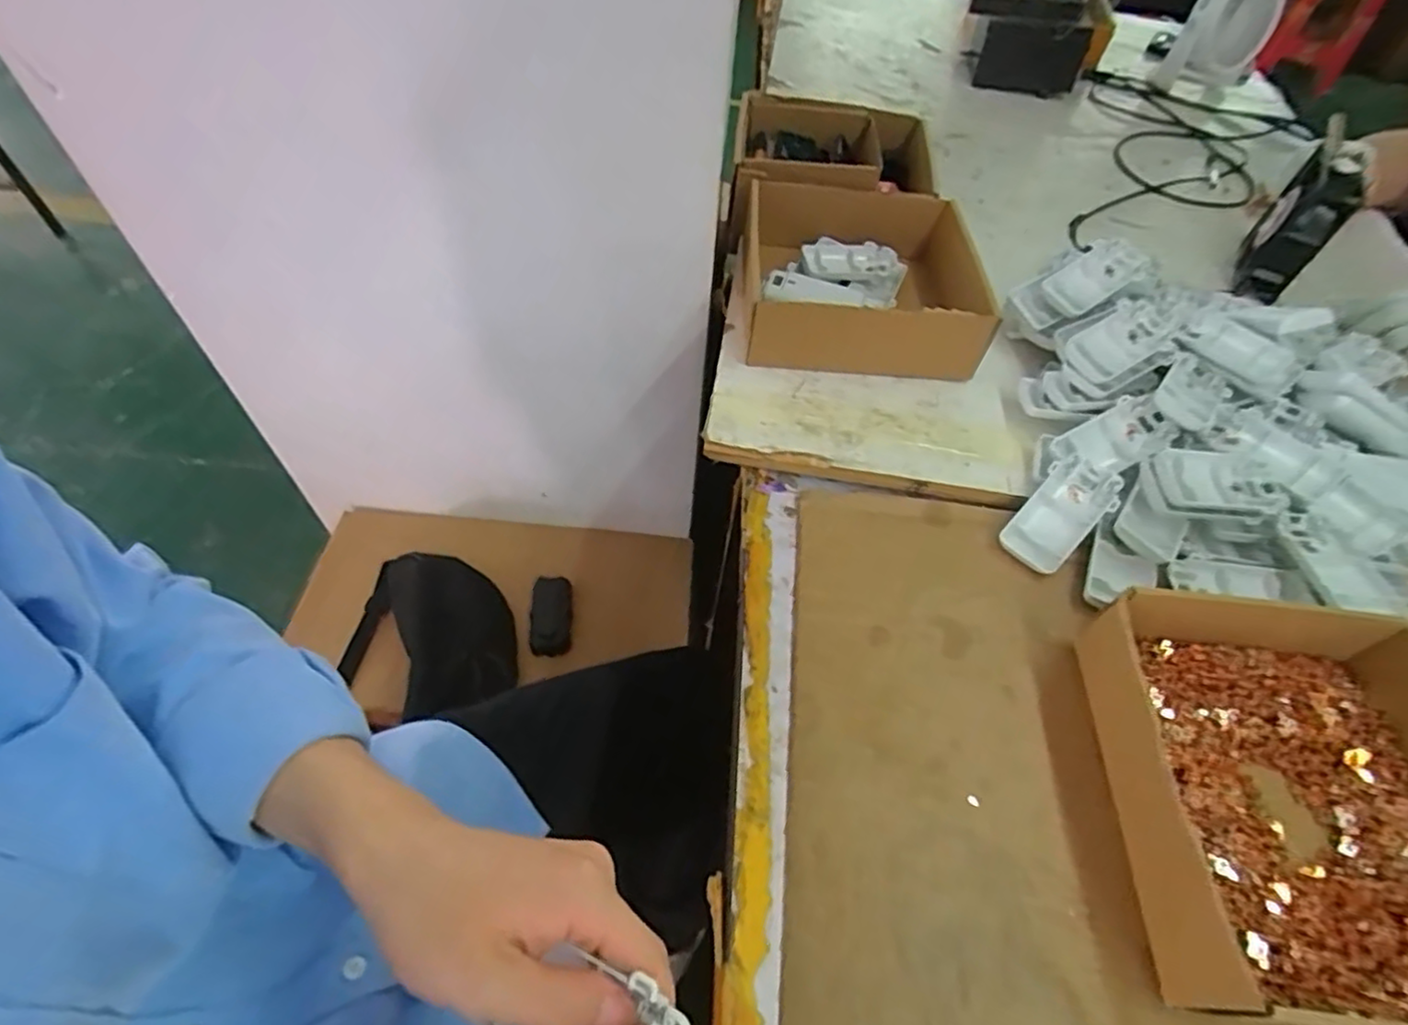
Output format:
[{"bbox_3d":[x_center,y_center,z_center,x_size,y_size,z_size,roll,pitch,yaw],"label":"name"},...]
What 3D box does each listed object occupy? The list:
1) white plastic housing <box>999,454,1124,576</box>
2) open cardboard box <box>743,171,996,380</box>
[{"bbox_3d":[0.266,0.002,0.497,0.049,0.013,0.091,37,78,19],"label":"white plastic housing"},{"bbox_3d":[0.139,-0.228,0.635,0.218,0.081,0.209,4,52,1],"label":"open cardboard box"}]

